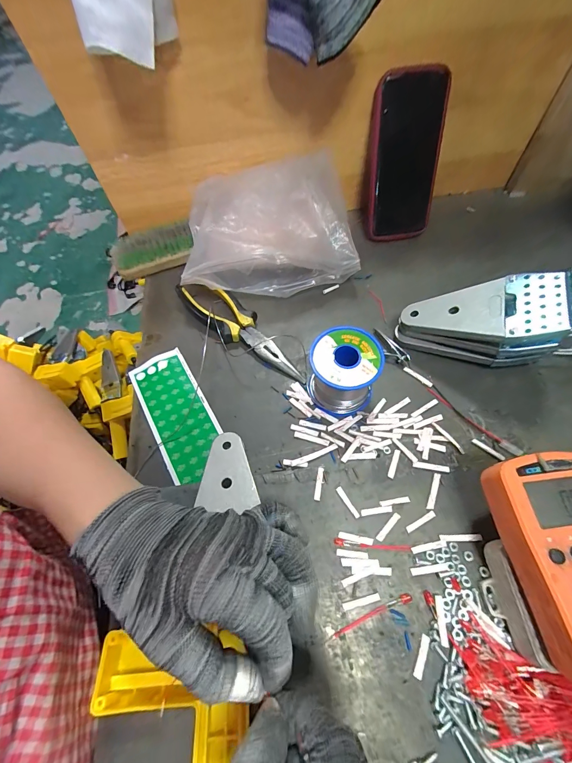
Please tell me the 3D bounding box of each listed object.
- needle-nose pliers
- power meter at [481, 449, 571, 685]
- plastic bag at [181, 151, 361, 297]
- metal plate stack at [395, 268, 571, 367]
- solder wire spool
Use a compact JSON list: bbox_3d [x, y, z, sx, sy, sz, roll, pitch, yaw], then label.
[{"bbox_3d":[-0.052,-0.059,0.368,0.048,0.028,0.171,-38,66,-16],"label":"needle-nose pliers"},{"bbox_3d":[0.183,0.112,0.205,0.068,0.030,0.125,-9,61,-2],"label":"power meter"},{"bbox_3d":[-0.024,-0.186,0.406,0.204,0.088,0.148,-9,61,-2],"label":"plastic bag"},{"bbox_3d":[0.188,-0.062,0.321,0.136,0.091,0.068,15,63,11],"label":"metal plate stack"},{"bbox_3d":[0.055,-0.008,0.314,0.062,0.064,0.063,3,62,5],"label":"solder wire spool"}]

